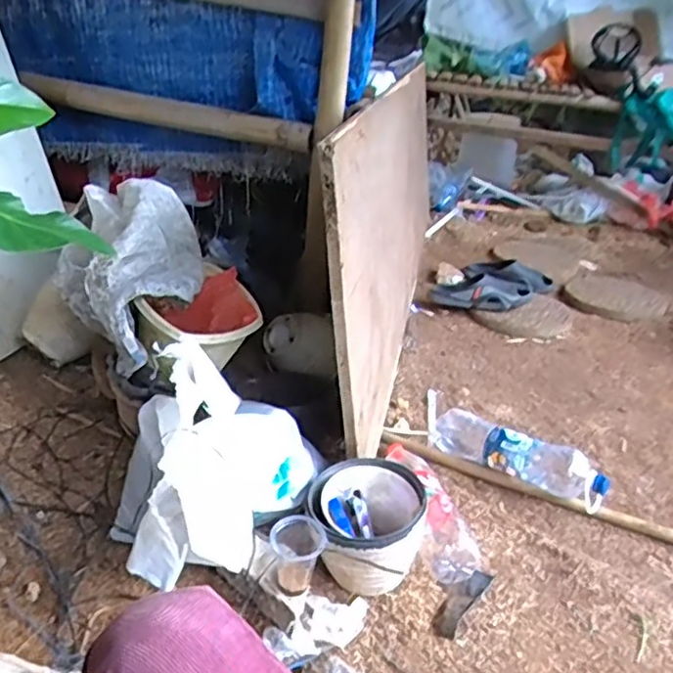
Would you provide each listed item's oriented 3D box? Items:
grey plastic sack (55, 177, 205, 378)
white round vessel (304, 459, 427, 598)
[{"bbox_3d":[-0.372,-0.126,1.182,0.245,0.261,0.324,-12,31,-34],"label":"grey plastic sack"},{"bbox_3d":[0.039,0.294,0.966,0.170,0.153,0.175,5,25,-2],"label":"white round vessel"}]

